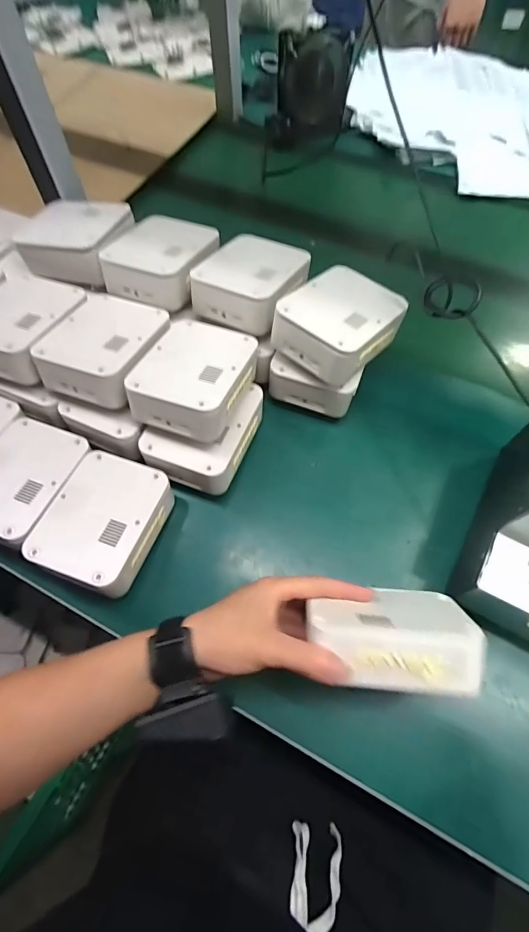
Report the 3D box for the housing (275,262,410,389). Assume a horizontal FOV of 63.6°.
[{"bbox_3d":[0.081,-0.156,0.453,0.101,0.049,0.130,36,70,18],"label":"housing"}]

